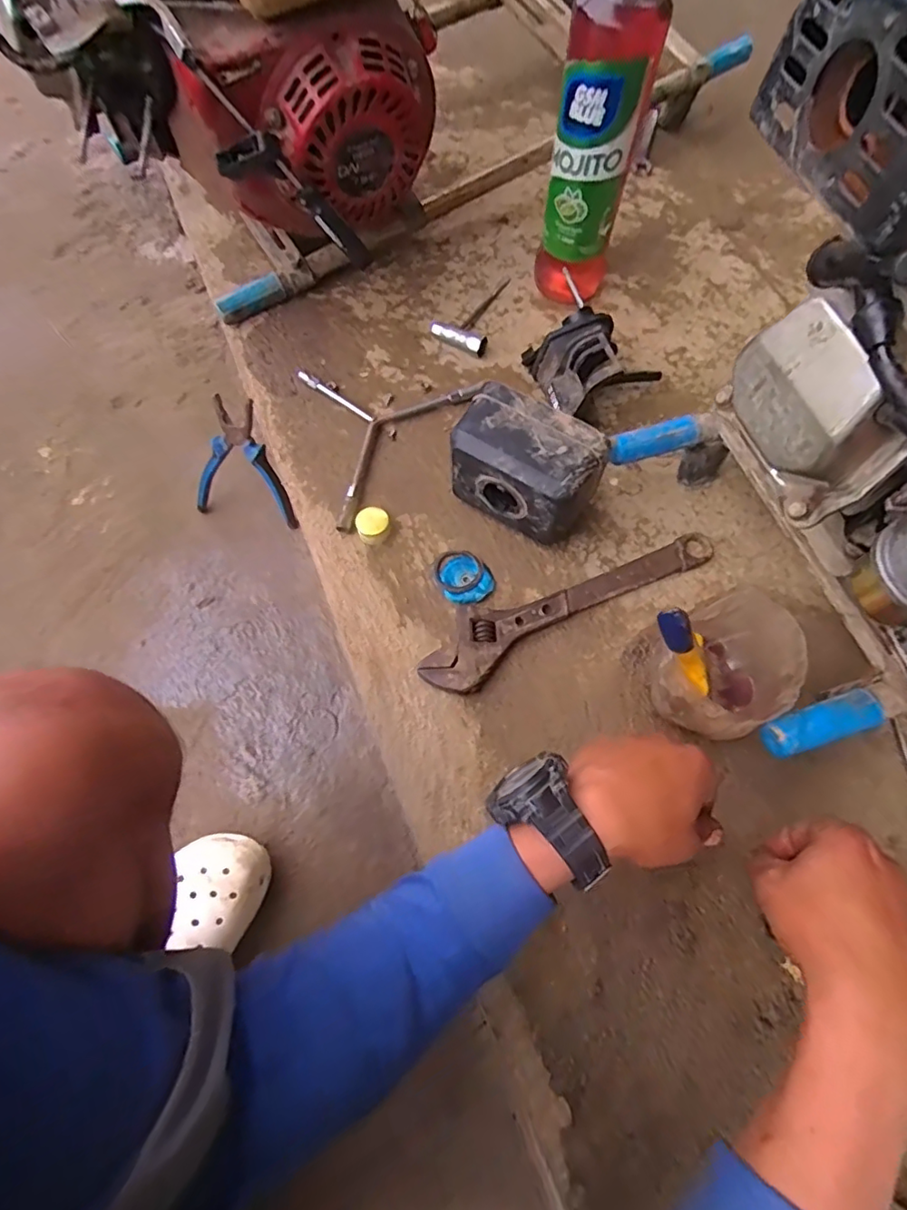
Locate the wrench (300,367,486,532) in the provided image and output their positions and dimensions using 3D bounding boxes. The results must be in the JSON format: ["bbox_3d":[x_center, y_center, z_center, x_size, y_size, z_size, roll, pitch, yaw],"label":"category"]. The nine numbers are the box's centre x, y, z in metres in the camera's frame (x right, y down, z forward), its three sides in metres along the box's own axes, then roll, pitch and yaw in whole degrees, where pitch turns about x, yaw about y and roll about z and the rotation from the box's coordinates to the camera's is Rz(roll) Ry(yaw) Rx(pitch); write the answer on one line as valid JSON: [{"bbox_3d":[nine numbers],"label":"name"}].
[{"bbox_3d":[-0.101,-0.195,0.580,0.159,0.016,0.219,35,71,13],"label":"wrench"}]

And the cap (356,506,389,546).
[{"bbox_3d":[-0.076,-0.075,0.525,0.030,0.018,0.031,0,67,0],"label":"cap"}]

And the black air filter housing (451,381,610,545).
[{"bbox_3d":[0.067,-0.116,0.509,0.136,0.107,0.075,33,71,12],"label":"black air filter housing"}]

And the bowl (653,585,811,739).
[{"bbox_3d":[0.205,0.055,0.436,0.093,0.092,0.087,0,67,0],"label":"bowl"}]

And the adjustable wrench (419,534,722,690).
[{"bbox_3d":[0.106,-0.005,0.501,0.294,0.020,0.058,-26,70,-11],"label":"adjustable wrench"}]

